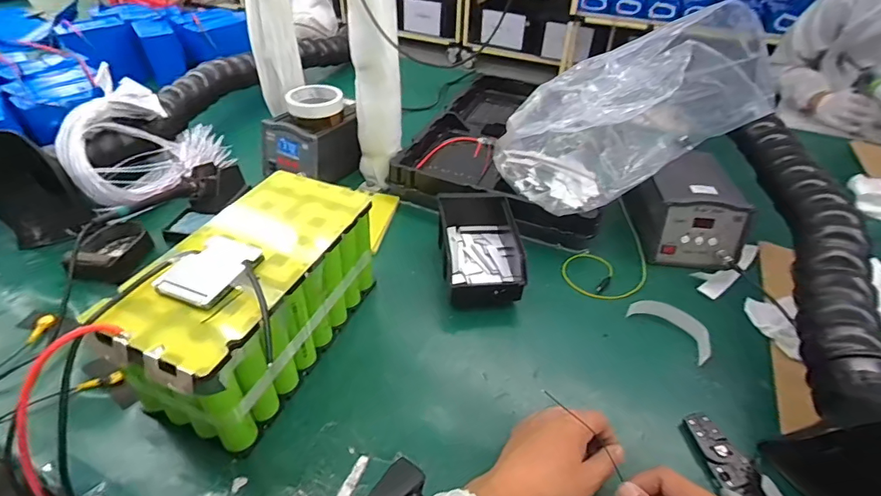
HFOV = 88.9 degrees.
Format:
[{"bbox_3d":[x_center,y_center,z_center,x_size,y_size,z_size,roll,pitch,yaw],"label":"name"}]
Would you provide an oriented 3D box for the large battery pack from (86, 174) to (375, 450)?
[{"bbox_3d":[-0.195,0.056,0.510,0.148,0.164,0.282,16,44,16],"label":"large battery pack"}]

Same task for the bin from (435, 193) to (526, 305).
[{"bbox_3d":[0.056,-0.002,0.651,0.110,0.067,0.178,-1,42,-3],"label":"bin"}]

